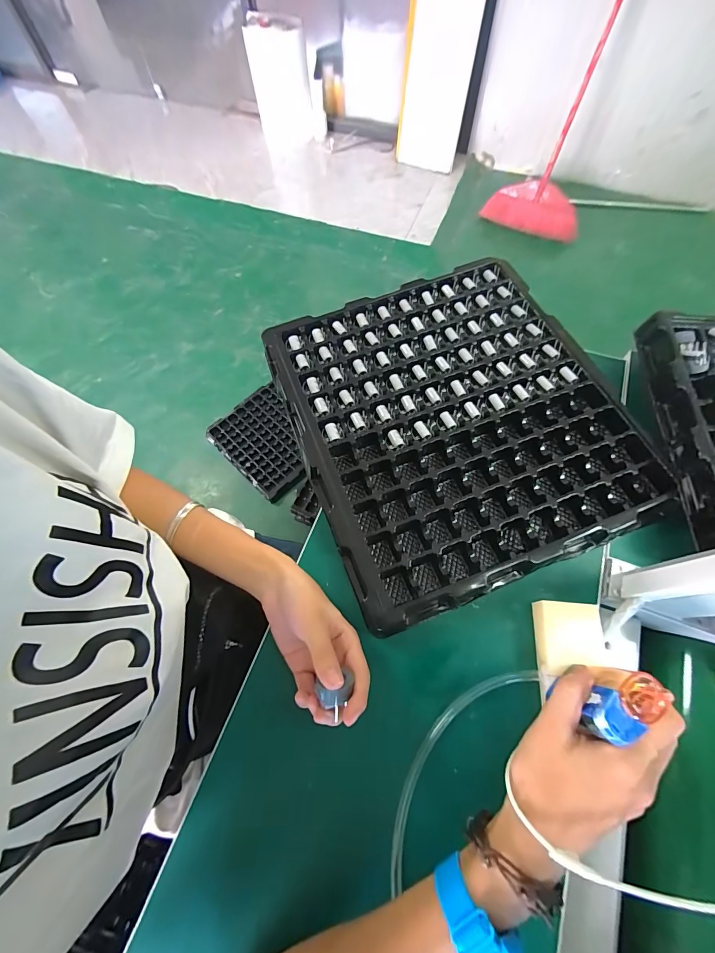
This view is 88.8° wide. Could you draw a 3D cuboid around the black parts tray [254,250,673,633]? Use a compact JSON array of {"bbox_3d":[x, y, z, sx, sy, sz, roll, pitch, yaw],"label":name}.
[{"bbox_3d":[0.106,-0.078,0.431,0.356,0.032,0.395,-20,68,-5],"label":"black parts tray"}]

